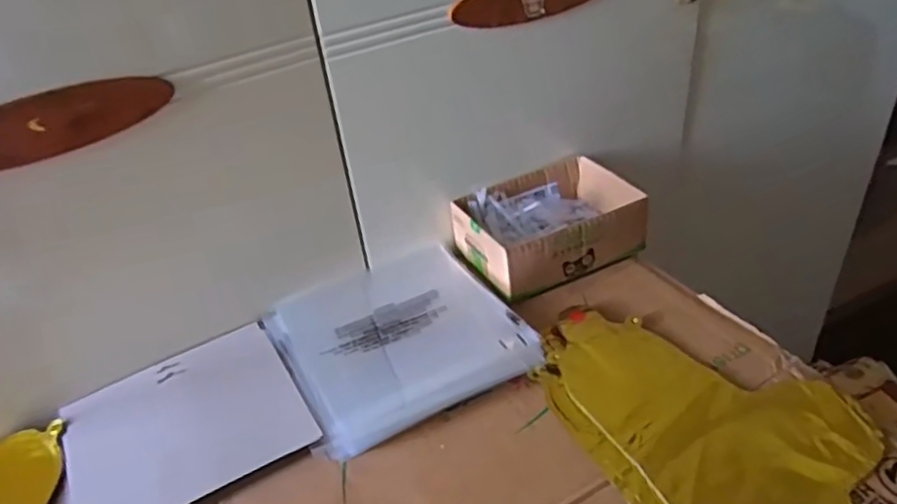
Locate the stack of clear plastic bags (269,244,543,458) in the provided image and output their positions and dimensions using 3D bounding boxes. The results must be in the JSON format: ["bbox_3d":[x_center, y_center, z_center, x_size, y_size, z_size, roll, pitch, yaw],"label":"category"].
[{"bbox_3d":[-0.051,0.078,0.660,0.220,0.020,0.219,-20,40,-17],"label":"stack of clear plastic bags"}]

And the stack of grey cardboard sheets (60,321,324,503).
[{"bbox_3d":[-0.239,0.151,0.597,0.198,0.009,0.172,-25,42,-23],"label":"stack of grey cardboard sheets"}]

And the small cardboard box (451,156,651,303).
[{"bbox_3d":[0.108,-0.035,0.738,0.177,0.059,0.142,-19,40,-17],"label":"small cardboard box"}]

